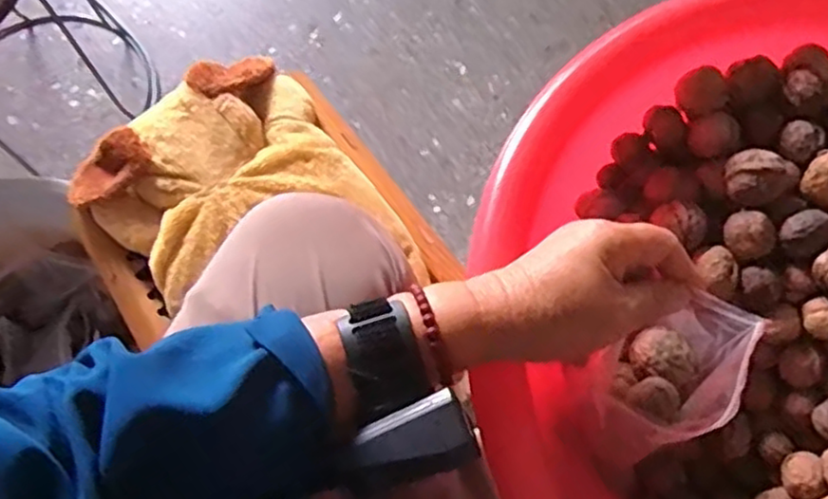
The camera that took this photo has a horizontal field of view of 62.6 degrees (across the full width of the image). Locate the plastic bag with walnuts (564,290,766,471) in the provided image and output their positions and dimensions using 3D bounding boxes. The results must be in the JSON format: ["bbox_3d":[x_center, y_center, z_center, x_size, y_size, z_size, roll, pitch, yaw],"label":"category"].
[{"bbox_3d":[0.154,0.083,0.431,0.099,0.112,0.066,-34,72,-10],"label":"plastic bag with walnuts"}]

